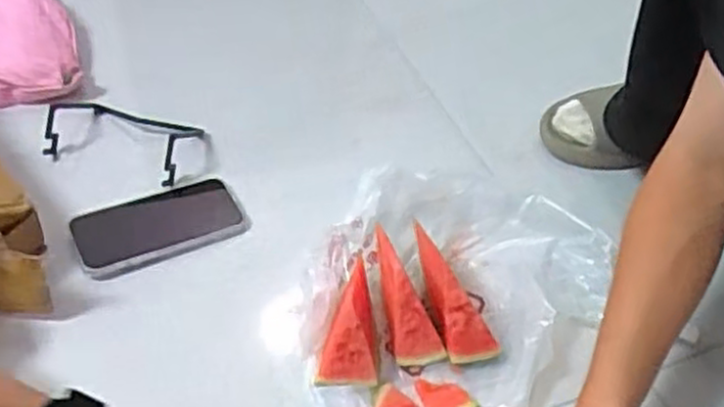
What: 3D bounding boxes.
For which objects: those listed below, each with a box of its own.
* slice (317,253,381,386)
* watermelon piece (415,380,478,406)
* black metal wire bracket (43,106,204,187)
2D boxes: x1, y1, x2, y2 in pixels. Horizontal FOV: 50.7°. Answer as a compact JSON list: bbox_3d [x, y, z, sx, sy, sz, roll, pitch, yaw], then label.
[{"bbox_3d":[-0.010,0.087,0.667,0.052,0.054,0.133,3,45,-2],"label":"slice"},{"bbox_3d":[0.072,0.167,0.649,0.041,0.013,0.043,-14,48,-17],"label":"watermelon piece"},{"bbox_3d":[-0.267,-0.076,0.847,0.171,0.047,0.100,16,46,11],"label":"black metal wire bracket"}]

